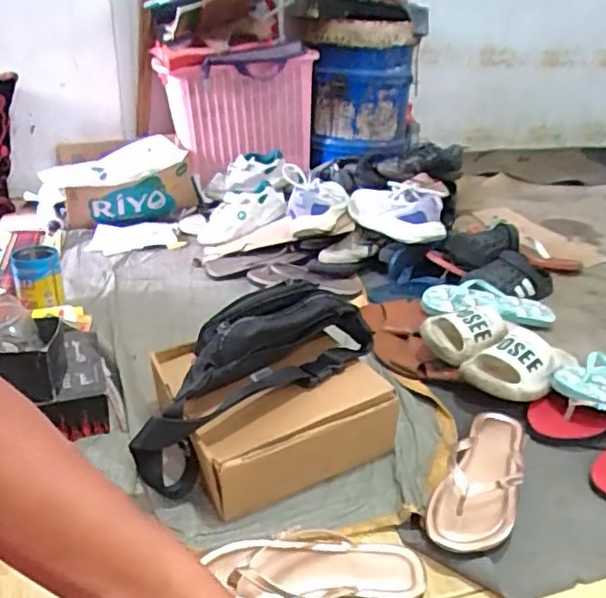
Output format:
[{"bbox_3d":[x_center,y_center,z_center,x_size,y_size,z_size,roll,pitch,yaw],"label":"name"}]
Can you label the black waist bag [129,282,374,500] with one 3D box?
[{"bbox_3d":[-0.065,0.096,0.795,0.369,0.135,0.136,-20,34,-36],"label":"black waist bag"}]

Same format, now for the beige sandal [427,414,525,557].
[{"bbox_3d":[0.228,0.223,0.749,0.093,0.051,0.248,14,29,23],"label":"beige sandal"}]

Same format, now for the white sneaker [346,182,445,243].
[{"bbox_3d":[0.192,-0.196,1.251,0.091,0.095,0.231,-14,31,-28],"label":"white sneaker"}]

